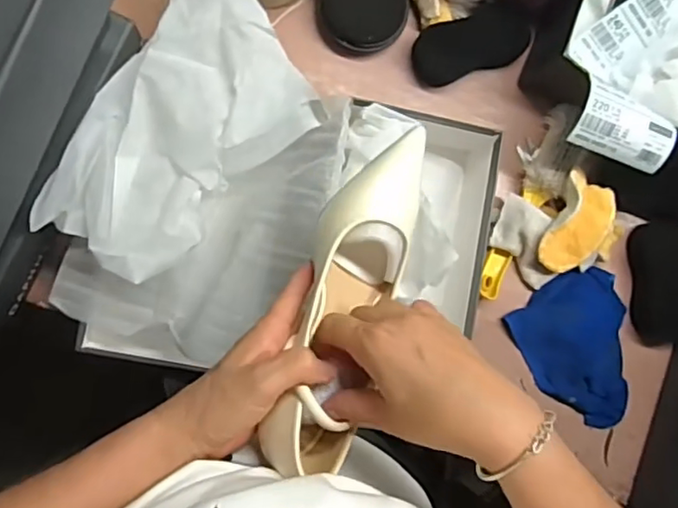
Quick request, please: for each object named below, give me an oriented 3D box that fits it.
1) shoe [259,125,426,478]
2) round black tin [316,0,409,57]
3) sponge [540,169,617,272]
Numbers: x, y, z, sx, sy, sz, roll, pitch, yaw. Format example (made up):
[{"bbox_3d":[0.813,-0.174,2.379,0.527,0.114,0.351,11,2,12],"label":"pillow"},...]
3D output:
[{"bbox_3d":[0.006,0.027,0.427,0.067,0.061,0.241,20,77,-8],"label":"shoe"},{"bbox_3d":[0.025,-0.258,0.632,0.091,0.025,0.094,0,89,-9],"label":"round black tin"},{"bbox_3d":[0.253,-0.029,0.640,0.059,0.034,0.103,22,85,-8],"label":"sponge"}]

